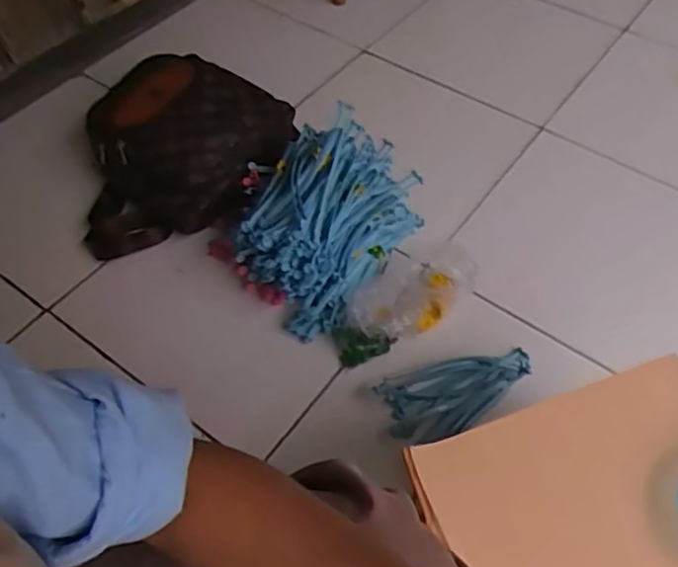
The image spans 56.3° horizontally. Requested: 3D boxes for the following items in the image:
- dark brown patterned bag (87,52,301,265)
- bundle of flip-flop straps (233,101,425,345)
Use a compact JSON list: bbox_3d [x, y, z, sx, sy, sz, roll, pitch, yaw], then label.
[{"bbox_3d":[-0.246,-0.220,0.999,0.332,0.163,0.264,-17,56,-13],"label":"dark brown patterned bag"},{"bbox_3d":[-0.033,-0.101,0.898,0.219,0.173,0.259,31,59,20],"label":"bundle of flip-flop straps"}]

